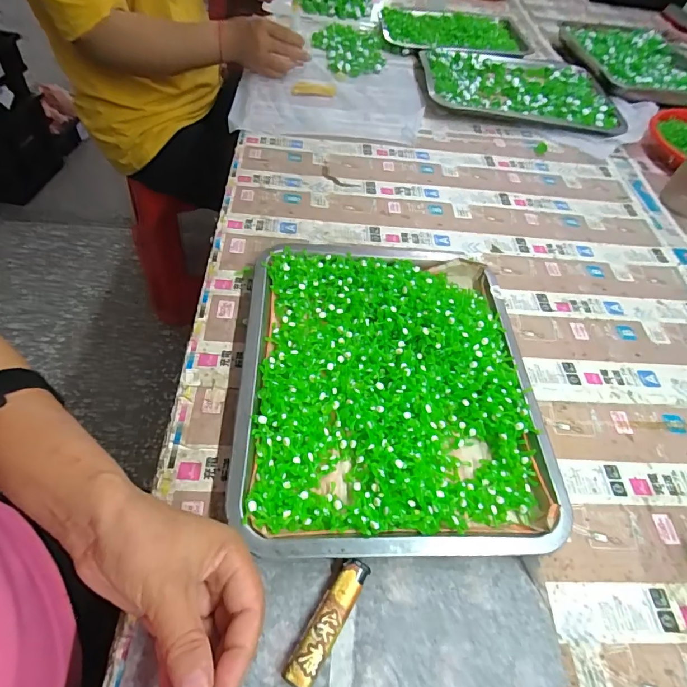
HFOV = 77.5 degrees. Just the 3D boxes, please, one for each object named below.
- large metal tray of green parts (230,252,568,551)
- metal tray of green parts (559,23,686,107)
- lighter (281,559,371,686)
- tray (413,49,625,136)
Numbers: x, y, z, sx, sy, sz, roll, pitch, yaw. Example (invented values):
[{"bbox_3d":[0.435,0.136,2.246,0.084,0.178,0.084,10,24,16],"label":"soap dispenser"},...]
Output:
[{"bbox_3d":[0.040,0.027,0.395,0.253,0.040,0.307,2,54,-6],"label":"large metal tray of green parts"},{"bbox_3d":[0.637,-0.599,0.896,0.268,0.036,0.347,-1,55,-8],"label":"metal tray of green parts"},{"bbox_3d":[-0.010,0.182,0.283,0.020,0.015,0.080,30,56,14],"label":"lighter"},{"bbox_3d":[0.314,-0.476,0.790,0.330,0.024,0.269,9,54,-1],"label":"tray"}]

